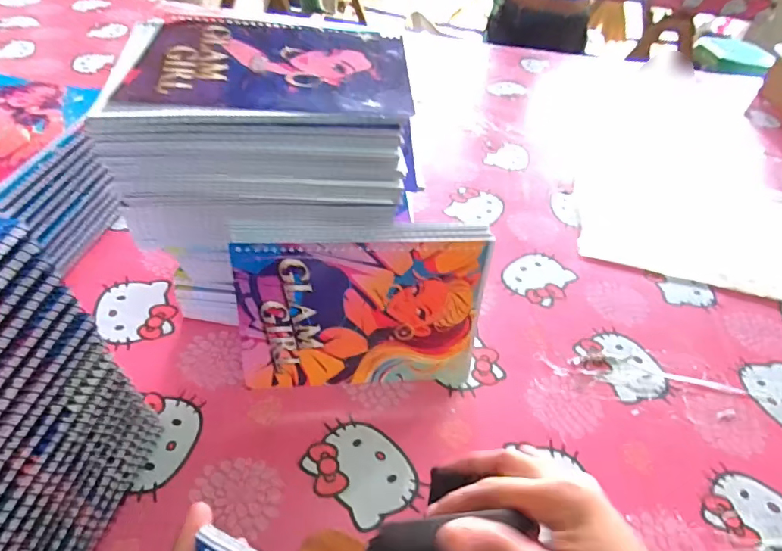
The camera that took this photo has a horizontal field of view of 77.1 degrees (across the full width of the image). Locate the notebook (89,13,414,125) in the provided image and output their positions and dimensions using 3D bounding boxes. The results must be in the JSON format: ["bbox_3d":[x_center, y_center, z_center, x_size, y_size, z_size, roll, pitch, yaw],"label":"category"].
[{"bbox_3d":[-0.090,-0.158,0.366,0.201,0.009,0.152,-1,45,-8],"label":"notebook"}]

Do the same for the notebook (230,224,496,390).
[{"bbox_3d":[-0.022,0.028,0.411,0.202,0.154,0.014,-1,32,-8],"label":"notebook"}]

